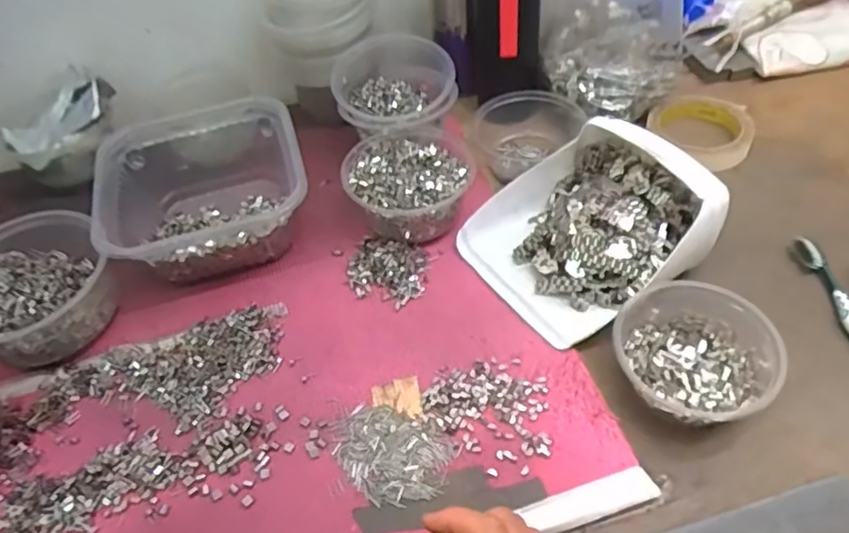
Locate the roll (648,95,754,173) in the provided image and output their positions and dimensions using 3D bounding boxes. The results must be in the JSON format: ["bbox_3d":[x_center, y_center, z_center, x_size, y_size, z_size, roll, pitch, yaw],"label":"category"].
[{"bbox_3d":[0.271,-0.130,0.608,0.095,0.020,0.102,-3,49,3],"label":"roll"}]

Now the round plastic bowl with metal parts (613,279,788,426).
[{"bbox_3d":[0.189,0.057,0.436,0.102,0.047,0.111,-3,49,3],"label":"round plastic bowl with metal parts"}]

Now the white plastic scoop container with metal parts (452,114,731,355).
[{"bbox_3d":[0.131,-0.041,0.499,0.171,0.074,0.156,-27,52,-16],"label":"white plastic scoop container with metal parts"}]

